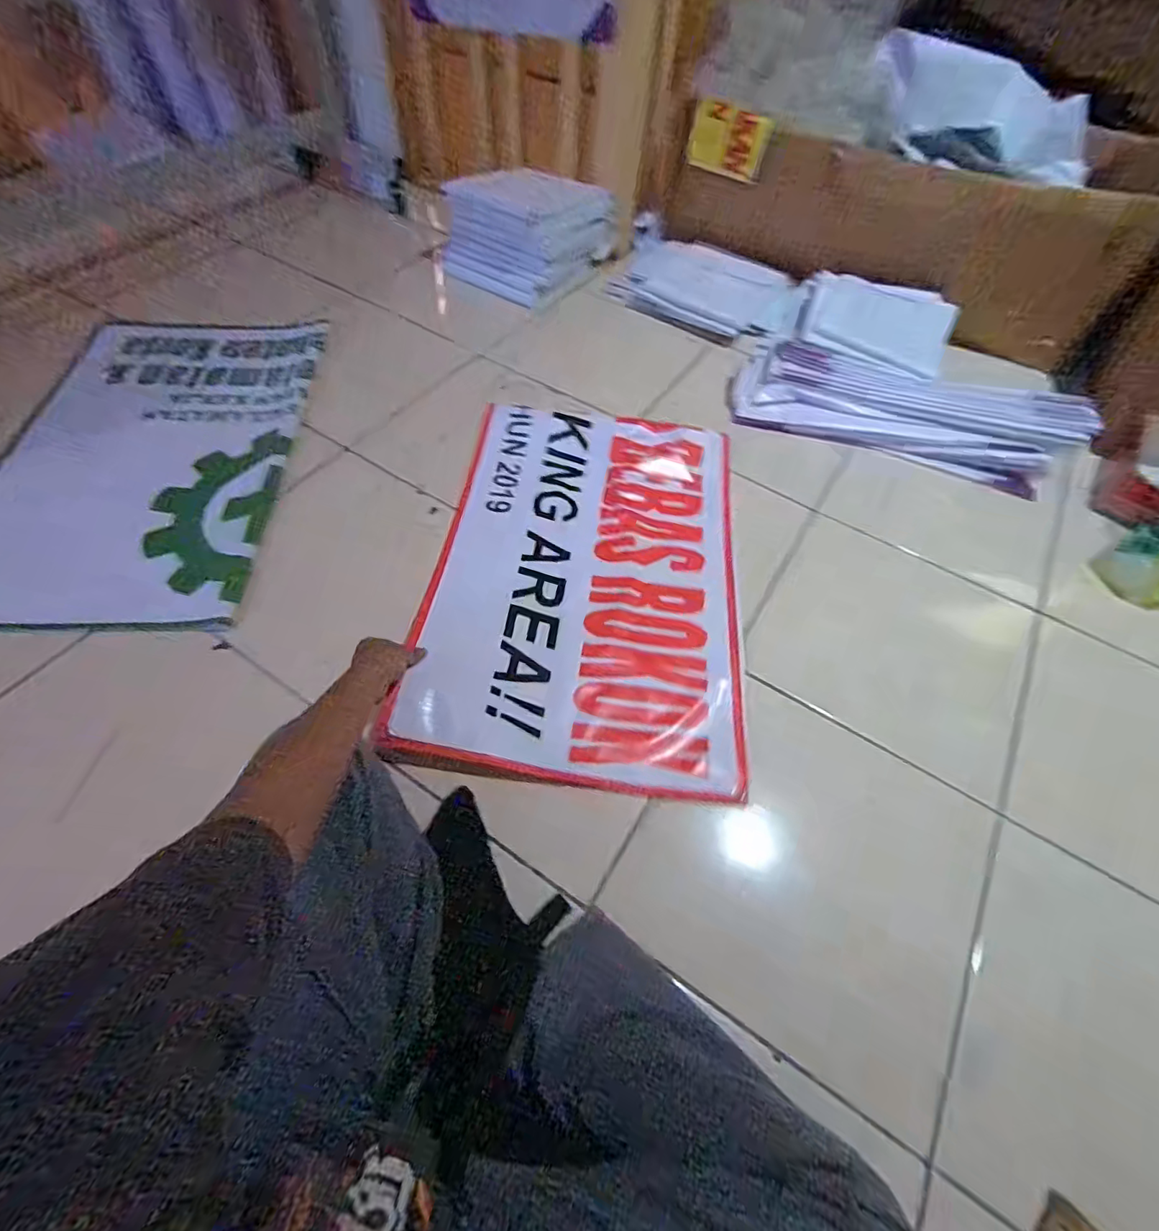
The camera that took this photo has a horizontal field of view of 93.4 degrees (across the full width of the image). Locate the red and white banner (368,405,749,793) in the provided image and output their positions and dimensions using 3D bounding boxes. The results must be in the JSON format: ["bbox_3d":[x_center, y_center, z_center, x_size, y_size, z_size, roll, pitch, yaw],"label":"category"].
[{"bbox_3d":[0.015,-0.085,0.912,0.491,0.057,0.718,6,55,1],"label":"red and white banner"}]

